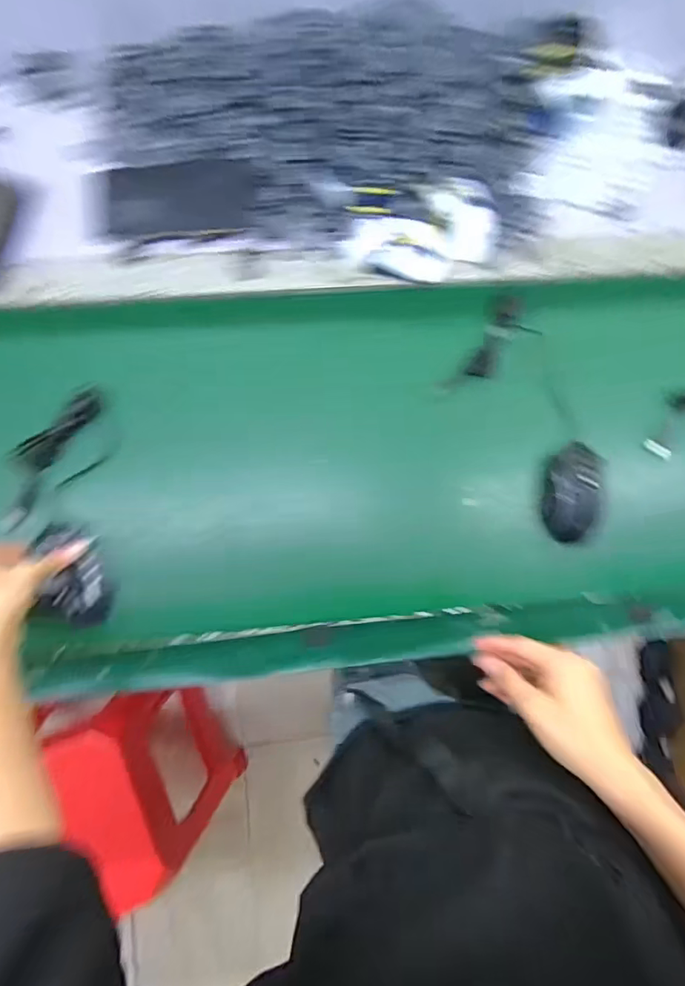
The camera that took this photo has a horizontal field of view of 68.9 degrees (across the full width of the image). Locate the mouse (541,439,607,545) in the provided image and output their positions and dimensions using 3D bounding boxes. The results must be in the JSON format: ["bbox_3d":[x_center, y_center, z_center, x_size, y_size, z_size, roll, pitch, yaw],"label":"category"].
[{"bbox_3d":[0.280,-0.002,0.596,0.069,0.032,0.118,8,85,-3],"label":"mouse"}]

